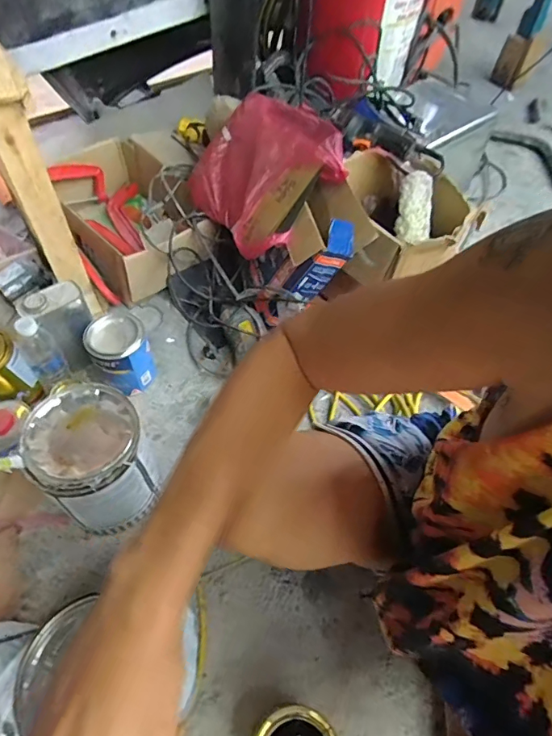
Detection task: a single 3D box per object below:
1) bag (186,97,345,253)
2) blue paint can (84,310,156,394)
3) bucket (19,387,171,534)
[{"bbox_3d":[-0.026,-0.395,0.939,0.281,0.081,0.325,-49,60,16],"label":"bag"},{"bbox_3d":[-0.296,-0.023,0.897,0.109,0.124,0.109,-19,59,-16],"label":"blue paint can"},{"bbox_3d":[-0.278,0.146,0.728,0.157,0.200,0.152,2,56,-3],"label":"bucket"}]

